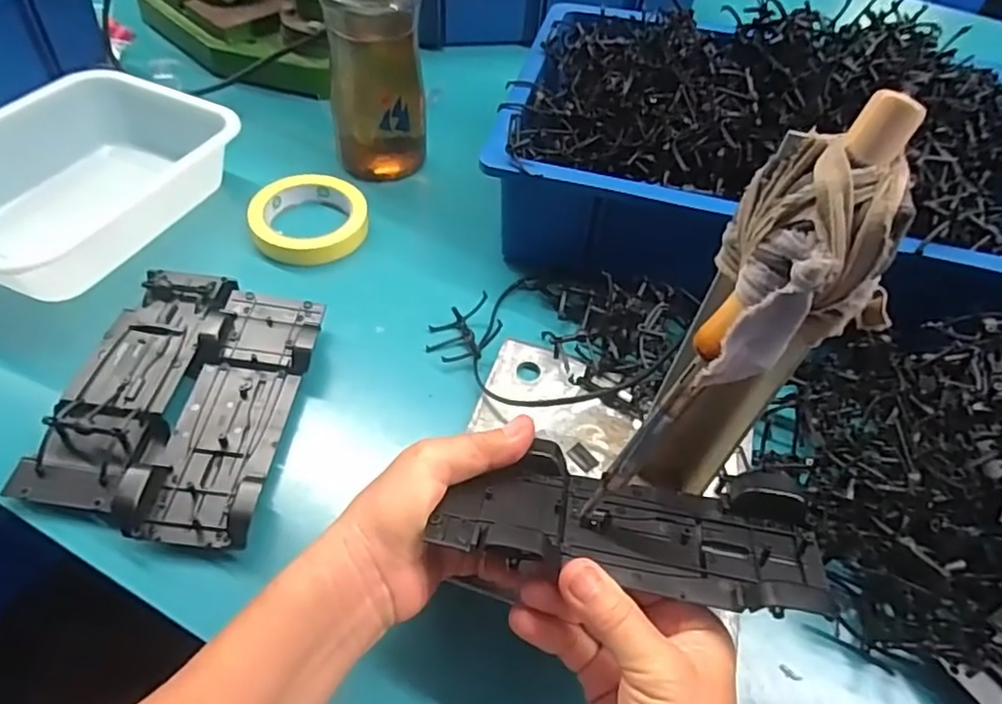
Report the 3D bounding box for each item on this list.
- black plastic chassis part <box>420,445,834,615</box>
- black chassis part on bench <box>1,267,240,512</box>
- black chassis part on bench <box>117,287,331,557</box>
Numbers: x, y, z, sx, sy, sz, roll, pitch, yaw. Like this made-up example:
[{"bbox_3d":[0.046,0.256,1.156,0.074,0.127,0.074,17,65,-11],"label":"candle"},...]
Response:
[{"bbox_3d":[0.066,0.085,0.315,0.187,0.033,0.078,8,52,0],"label":"black plastic chassis part"},{"bbox_3d":[-0.245,0.011,0.427,0.078,0.018,0.192,9,52,2],"label":"black chassis part on bench"},{"bbox_3d":[-0.178,0.030,0.420,0.076,0.027,0.195,5,52,-2],"label":"black chassis part on bench"}]

